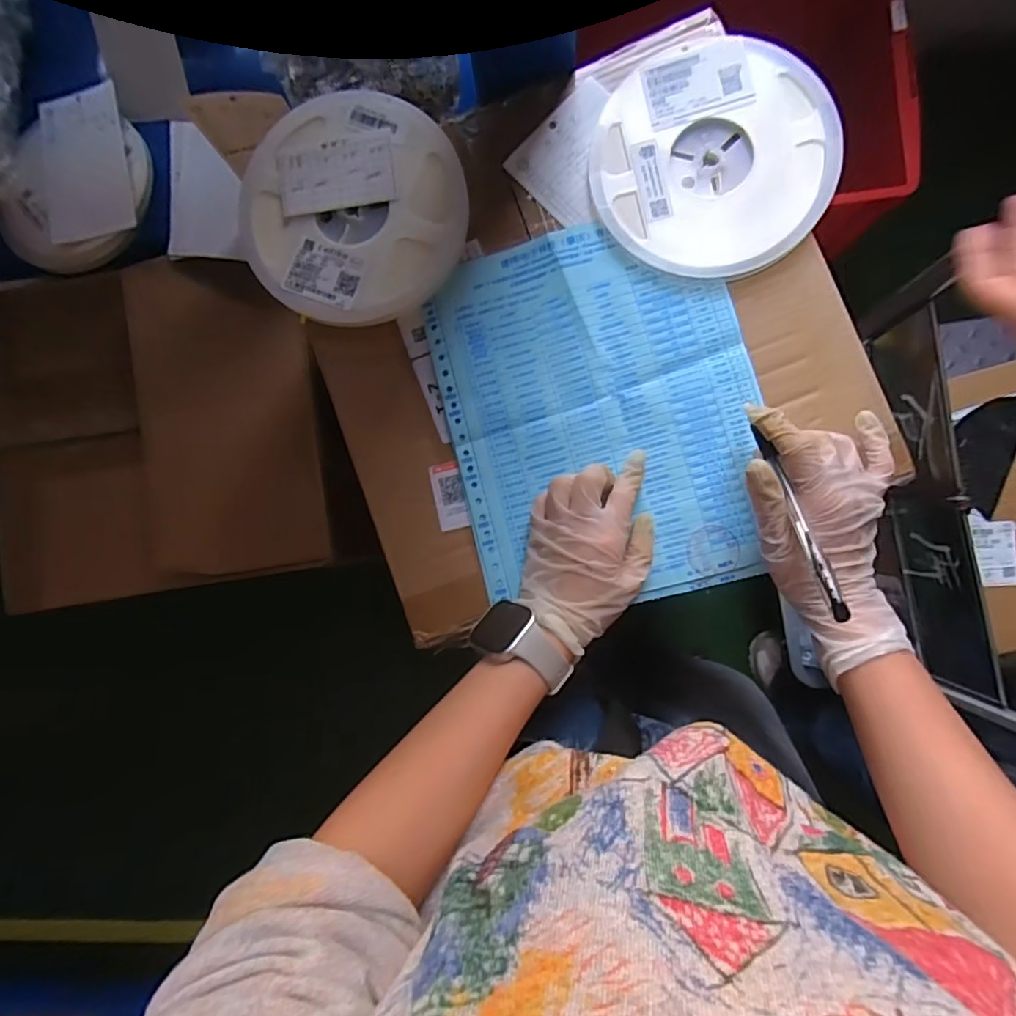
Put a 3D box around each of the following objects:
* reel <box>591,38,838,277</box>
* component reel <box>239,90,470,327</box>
[{"bbox_3d":[0.149,-0.257,0.409,0.170,0.009,0.171,0,87,6],"label":"reel"},{"bbox_3d":[-0.119,-0.232,0.431,0.164,0.020,0.175,0,87,6],"label":"component reel"}]

